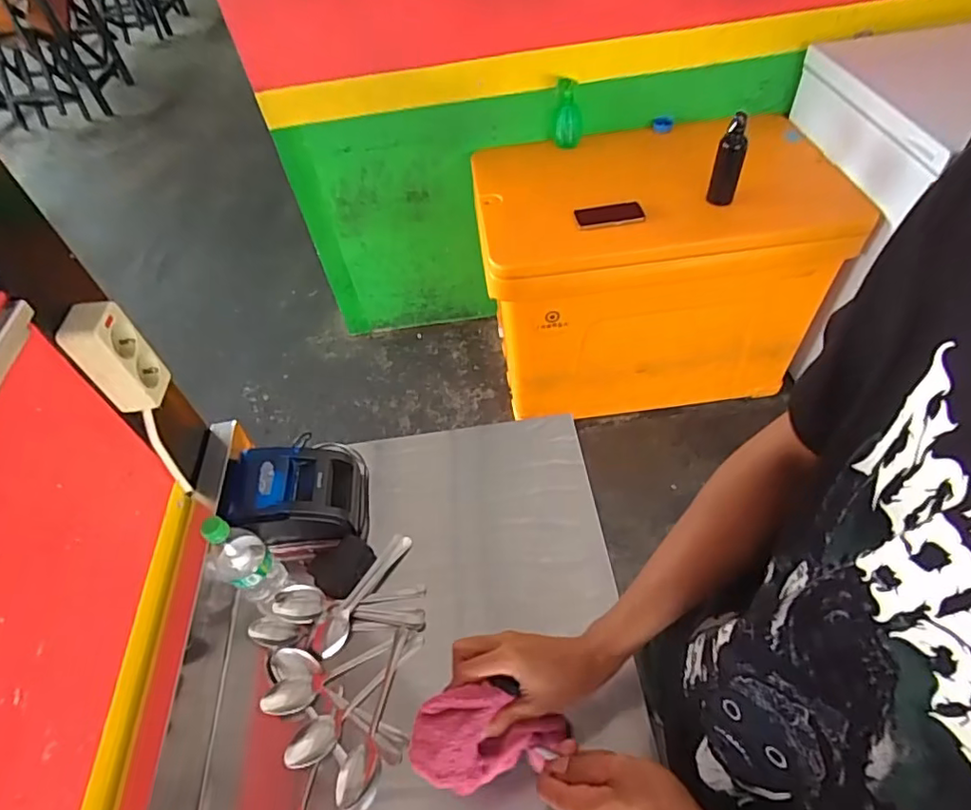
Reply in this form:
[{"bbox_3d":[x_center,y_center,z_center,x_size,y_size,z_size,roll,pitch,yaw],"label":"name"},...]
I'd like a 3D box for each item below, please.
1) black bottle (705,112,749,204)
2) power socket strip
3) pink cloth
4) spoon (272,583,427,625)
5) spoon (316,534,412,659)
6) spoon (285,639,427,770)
[{"bbox_3d":[0.596,-0.593,1.395,0.061,0.220,0.059,20,56,21],"label":"black bottle"},{"bbox_3d":[-0.379,-0.049,0.588,0.040,0.115,0.055,-1,51,6],"label":"power socket strip"},{"bbox_3d":[0.002,0.276,0.475,0.127,0.042,0.071,-6,50,2],"label":"pink cloth"},{"bbox_3d":[-0.165,0.248,0.700,0.179,0.022,0.043,7,50,-6],"label":"spoon"},{"bbox_3d":[-0.151,0.237,0.717,0.040,0.026,0.165,30,60,27],"label":"spoon"},{"bbox_3d":[-0.139,0.323,0.626,0.037,0.030,0.179,33,47,28],"label":"spoon"}]

